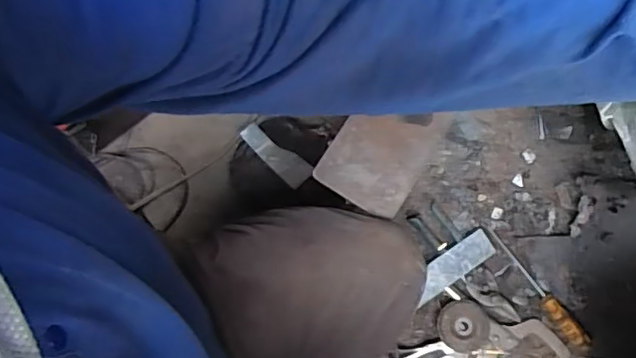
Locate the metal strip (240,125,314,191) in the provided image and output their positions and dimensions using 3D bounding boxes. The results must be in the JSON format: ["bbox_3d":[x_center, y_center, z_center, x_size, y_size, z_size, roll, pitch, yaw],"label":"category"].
[{"bbox_3d":[-0.073,-0.044,1.008,0.144,0.008,0.045,42,88,10],"label":"metal strip"}]

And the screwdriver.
[{"bbox_3d":[0.362,0.181,0.949,0.033,0.022,0.240,-37,76,-11],"label":"screwdriver"}]

